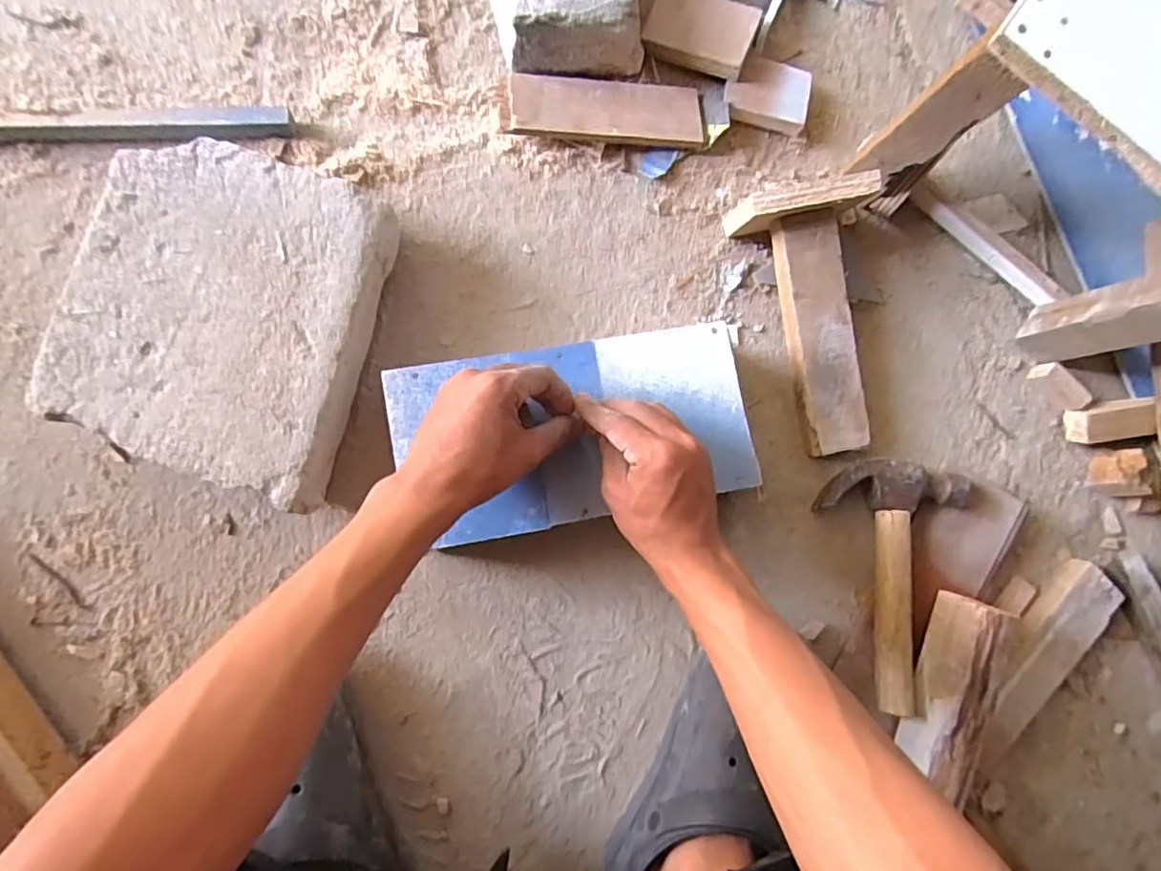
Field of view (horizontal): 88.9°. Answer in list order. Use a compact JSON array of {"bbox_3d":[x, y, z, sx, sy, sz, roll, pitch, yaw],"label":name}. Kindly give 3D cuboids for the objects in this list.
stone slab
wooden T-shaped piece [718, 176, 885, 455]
[{"bbox_3d":[-0.271,-0.091,0.469,0.198,0.073,0.237,17,85,-5],"label":"stone slab"},{"bbox_3d":[0.196,-0.098,0.517,0.111,0.080,0.231,-5,88,-6],"label":"wooden T-shaped piece"}]

